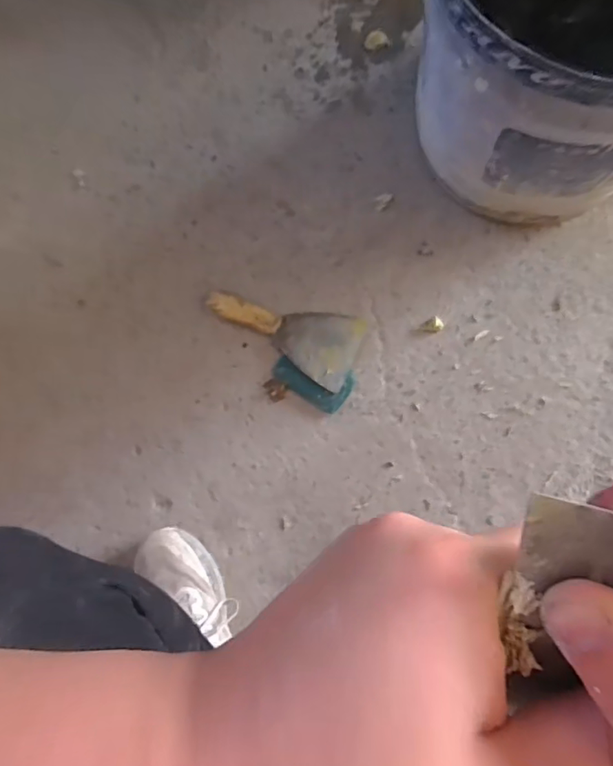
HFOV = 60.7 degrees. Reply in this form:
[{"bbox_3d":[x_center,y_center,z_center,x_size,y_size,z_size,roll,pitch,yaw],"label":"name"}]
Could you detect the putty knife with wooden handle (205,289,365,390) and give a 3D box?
[{"bbox_3d":[-0.030,-0.063,0.654,0.192,0.029,0.091,20,94,8],"label":"putty knife with wooden handle"}]

